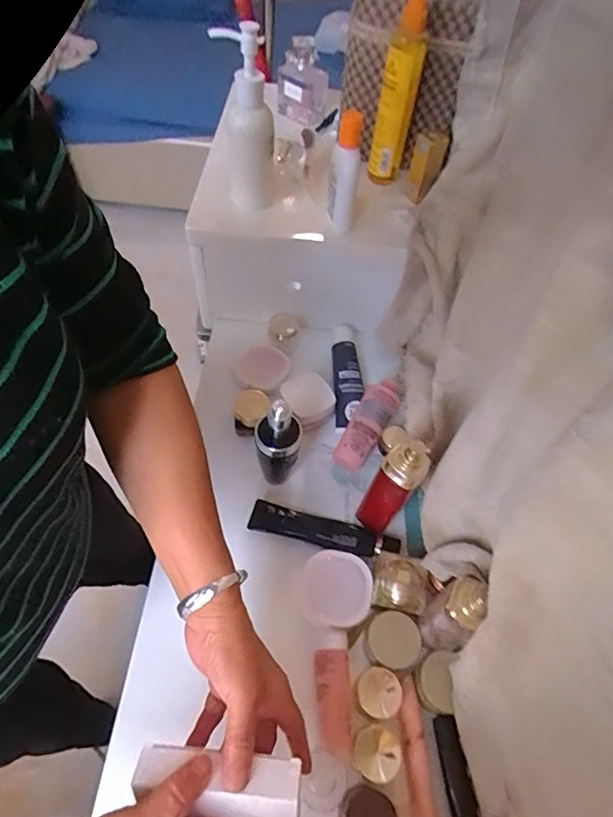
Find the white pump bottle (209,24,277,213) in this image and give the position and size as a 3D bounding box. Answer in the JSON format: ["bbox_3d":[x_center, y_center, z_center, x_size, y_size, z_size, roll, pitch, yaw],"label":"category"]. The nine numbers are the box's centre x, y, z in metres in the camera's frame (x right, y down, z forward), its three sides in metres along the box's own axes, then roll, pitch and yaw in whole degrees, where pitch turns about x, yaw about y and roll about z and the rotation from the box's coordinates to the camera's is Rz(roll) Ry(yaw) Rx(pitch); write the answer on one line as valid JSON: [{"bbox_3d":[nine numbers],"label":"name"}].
[{"bbox_3d":[-0.066,-0.329,0.563,0.068,0.172,0.064,0,56,-3],"label":"white pump bottle"}]

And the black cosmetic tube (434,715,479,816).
[{"bbox_3d":[0.129,0.314,0.422,0.015,0.025,0.082,-5,57,-7],"label":"black cosmetic tube"}]

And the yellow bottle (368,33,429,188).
[{"bbox_3d":[0.107,-0.359,0.600,0.045,0.158,0.040,6,56,1],"label":"yellow bottle"}]

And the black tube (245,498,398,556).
[{"bbox_3d":[0.018,0.130,0.524,0.159,0.017,0.033,14,56,6],"label":"black tube"}]

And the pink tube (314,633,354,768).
[{"bbox_3d":[0.026,0.258,0.443,0.031,0.019,0.098,-3,56,-5],"label":"pink tube"}]

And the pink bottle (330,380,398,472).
[{"bbox_3d":[0.073,0.018,0.582,0.041,0.030,0.114,28,74,15],"label":"pink bottle"}]

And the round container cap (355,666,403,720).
[{"bbox_3d":[0.064,0.249,0.430,0.037,0.028,0.037,1,56,-2],"label":"round container cap"}]

